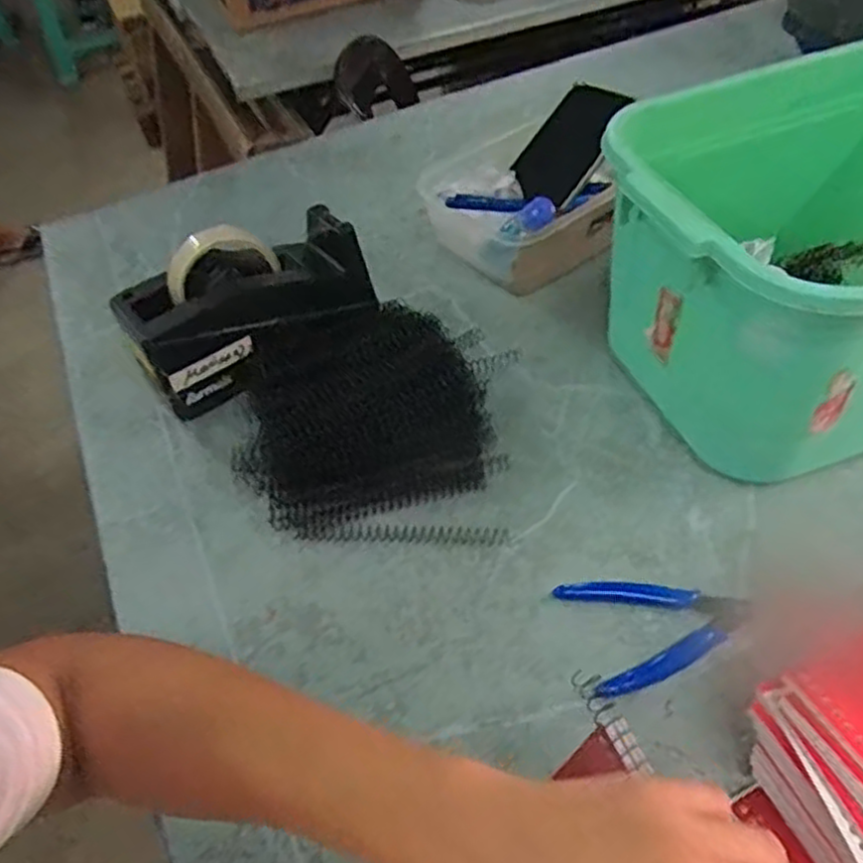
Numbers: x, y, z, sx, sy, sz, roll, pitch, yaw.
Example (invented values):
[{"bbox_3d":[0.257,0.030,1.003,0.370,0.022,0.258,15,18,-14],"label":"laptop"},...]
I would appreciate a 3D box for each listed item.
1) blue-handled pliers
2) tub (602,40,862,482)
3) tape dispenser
[{"bbox_3d":[0.144,0.118,0.457,0.109,0.009,0.071,-12,49,-4],"label":"blue-handled pliers"},{"bbox_3d":[0.293,-0.125,0.539,0.317,0.186,0.251,-16,49,-8],"label":"tub"},{"bbox_3d":[-0.155,-0.111,0.632,0.208,0.103,0.092,-30,52,-19],"label":"tape dispenser"}]

